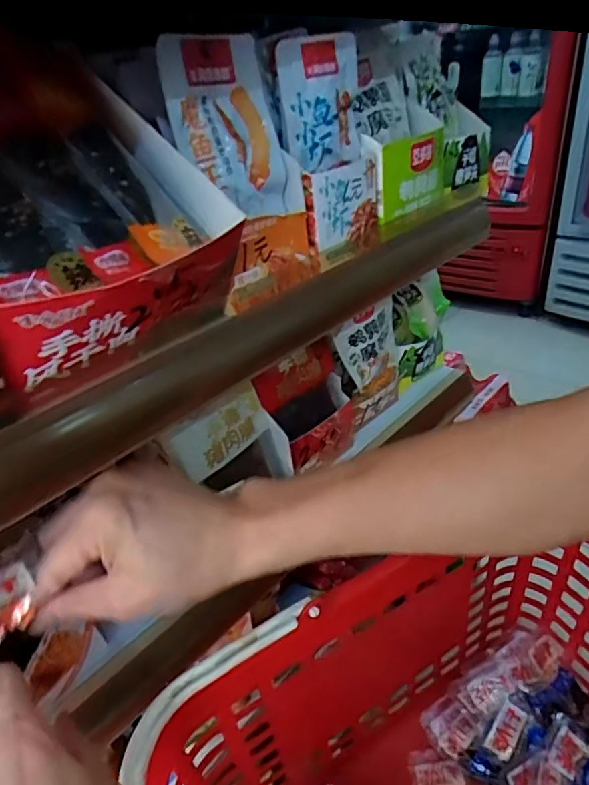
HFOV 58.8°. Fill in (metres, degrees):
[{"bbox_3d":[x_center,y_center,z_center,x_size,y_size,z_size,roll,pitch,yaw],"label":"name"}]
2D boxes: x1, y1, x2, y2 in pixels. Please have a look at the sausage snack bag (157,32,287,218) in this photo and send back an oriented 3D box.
[{"bbox_3d":[-0.041,-0.157,0.314,0.072,0.097,0.022,-30,39,-32],"label":"sausage snack bag"}]

